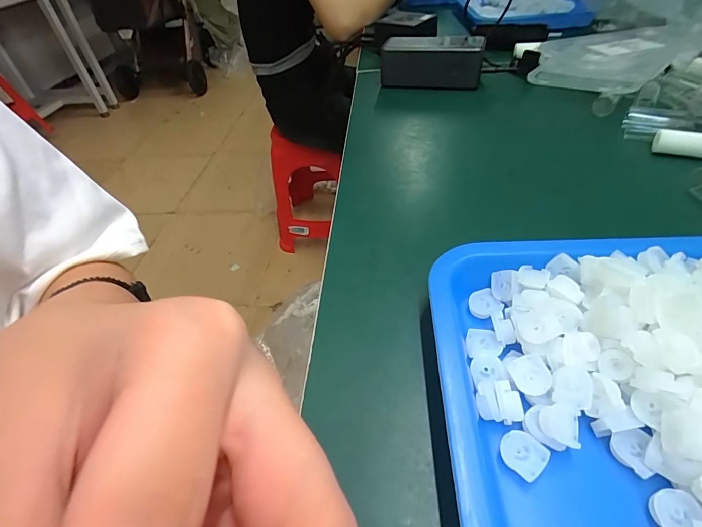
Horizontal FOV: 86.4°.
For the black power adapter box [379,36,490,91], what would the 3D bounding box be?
[{"bbox_3d":[0.106,-0.271,0.505,0.135,0.053,0.058,5,45,12],"label":"black power adapter box"}]

